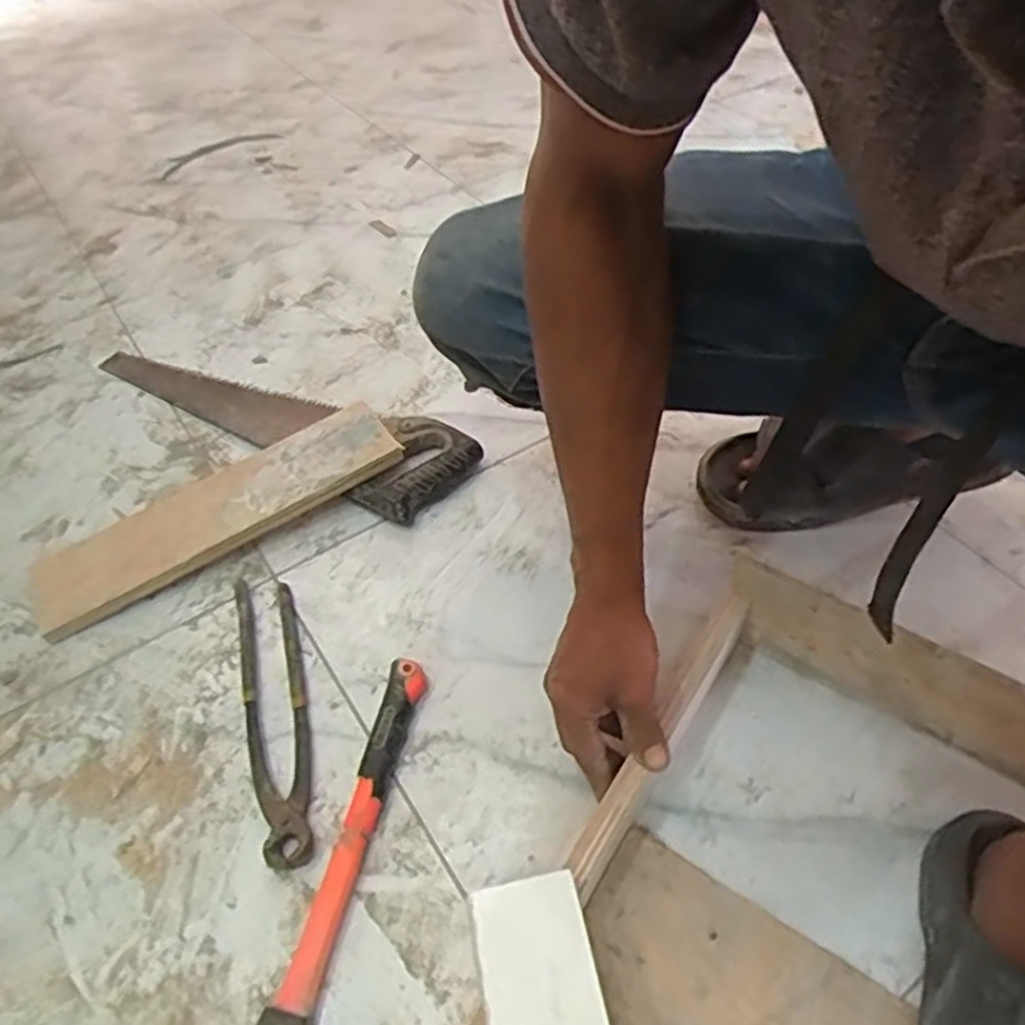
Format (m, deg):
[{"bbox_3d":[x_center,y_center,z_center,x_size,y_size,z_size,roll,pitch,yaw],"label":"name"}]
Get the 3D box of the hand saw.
[{"bbox_3d":[-0.257,-0.090,0.759,0.450,0.031,0.112,16,52,17],"label":"hand saw"}]

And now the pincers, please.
[{"bbox_3d":[-0.177,0.142,0.567,0.045,0.019,0.236,-15,50,-9],"label":"pincers"}]

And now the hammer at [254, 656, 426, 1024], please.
[{"bbox_3d":[-0.099,0.217,0.499,0.054,0.023,0.259,7,50,9],"label":"hammer"}]

